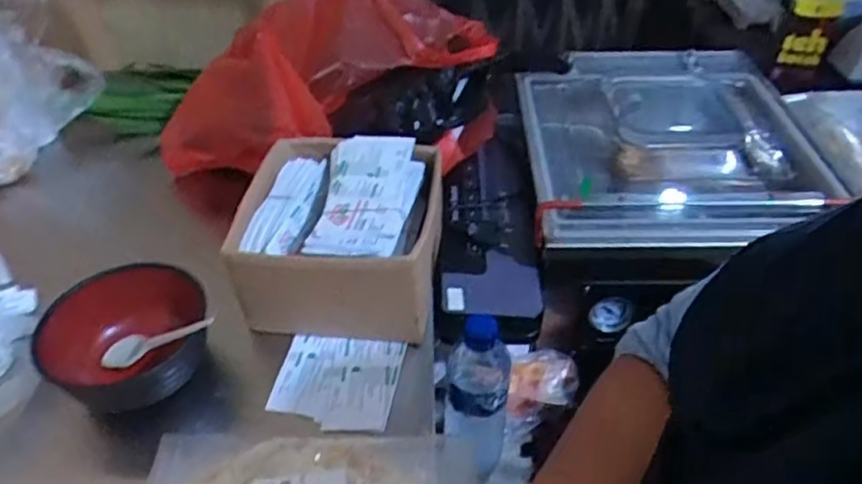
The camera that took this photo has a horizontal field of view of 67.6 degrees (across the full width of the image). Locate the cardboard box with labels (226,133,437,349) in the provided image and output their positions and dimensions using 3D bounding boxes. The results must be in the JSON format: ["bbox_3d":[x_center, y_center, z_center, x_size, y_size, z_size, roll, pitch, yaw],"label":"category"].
[{"bbox_3d":[-0.091,-0.008,0.661,0.172,0.117,0.184,2,43,3],"label":"cardboard box with labels"}]

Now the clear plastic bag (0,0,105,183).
[{"bbox_3d":[-0.534,-0.208,0.817,0.079,0.197,0.182,28,50,28],"label":"clear plastic bag"}]

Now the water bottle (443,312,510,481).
[{"bbox_3d":[0.048,0.164,0.674,0.062,0.207,0.064,4,43,5],"label":"water bottle"}]

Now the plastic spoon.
[{"bbox_3d":[-0.241,0.086,0.574,0.135,0.015,0.027,-19,37,25],"label":"plastic spoon"}]

